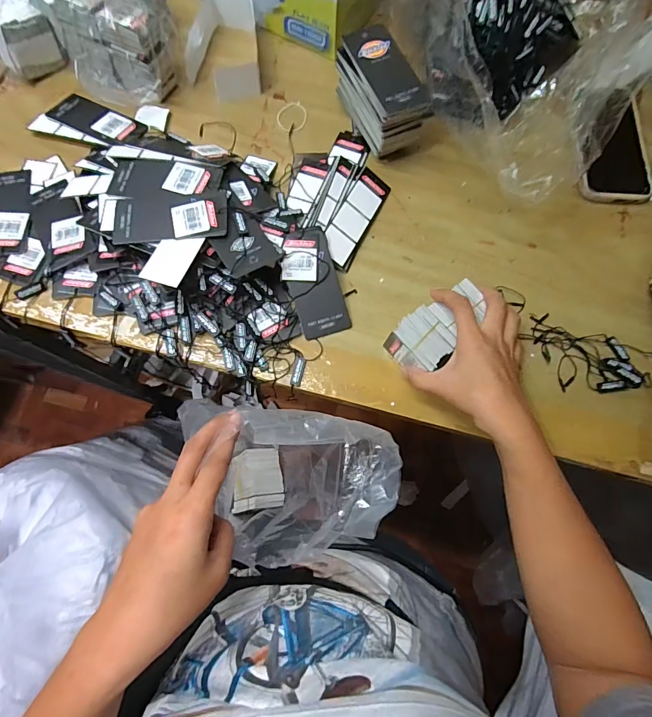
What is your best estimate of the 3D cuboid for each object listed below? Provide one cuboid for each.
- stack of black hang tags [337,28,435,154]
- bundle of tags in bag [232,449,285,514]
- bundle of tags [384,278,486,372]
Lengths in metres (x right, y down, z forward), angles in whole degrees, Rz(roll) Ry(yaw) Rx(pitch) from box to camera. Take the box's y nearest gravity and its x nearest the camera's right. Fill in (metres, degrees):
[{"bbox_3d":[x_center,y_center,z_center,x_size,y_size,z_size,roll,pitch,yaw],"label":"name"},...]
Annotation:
[{"bbox_3d":[0.061,-0.290,0.441,0.062,0.078,0.116,-26,76,-7],"label":"stack of black hang tags"},{"bbox_3d":[-0.080,0.138,0.454,0.059,0.029,0.064,-8,74,-2],"label":"bundle of tags in bag"},{"bbox_3d":[0.108,-0.027,0.383,0.094,0.039,0.052,-36,77,-10],"label":"bundle of tags"}]

